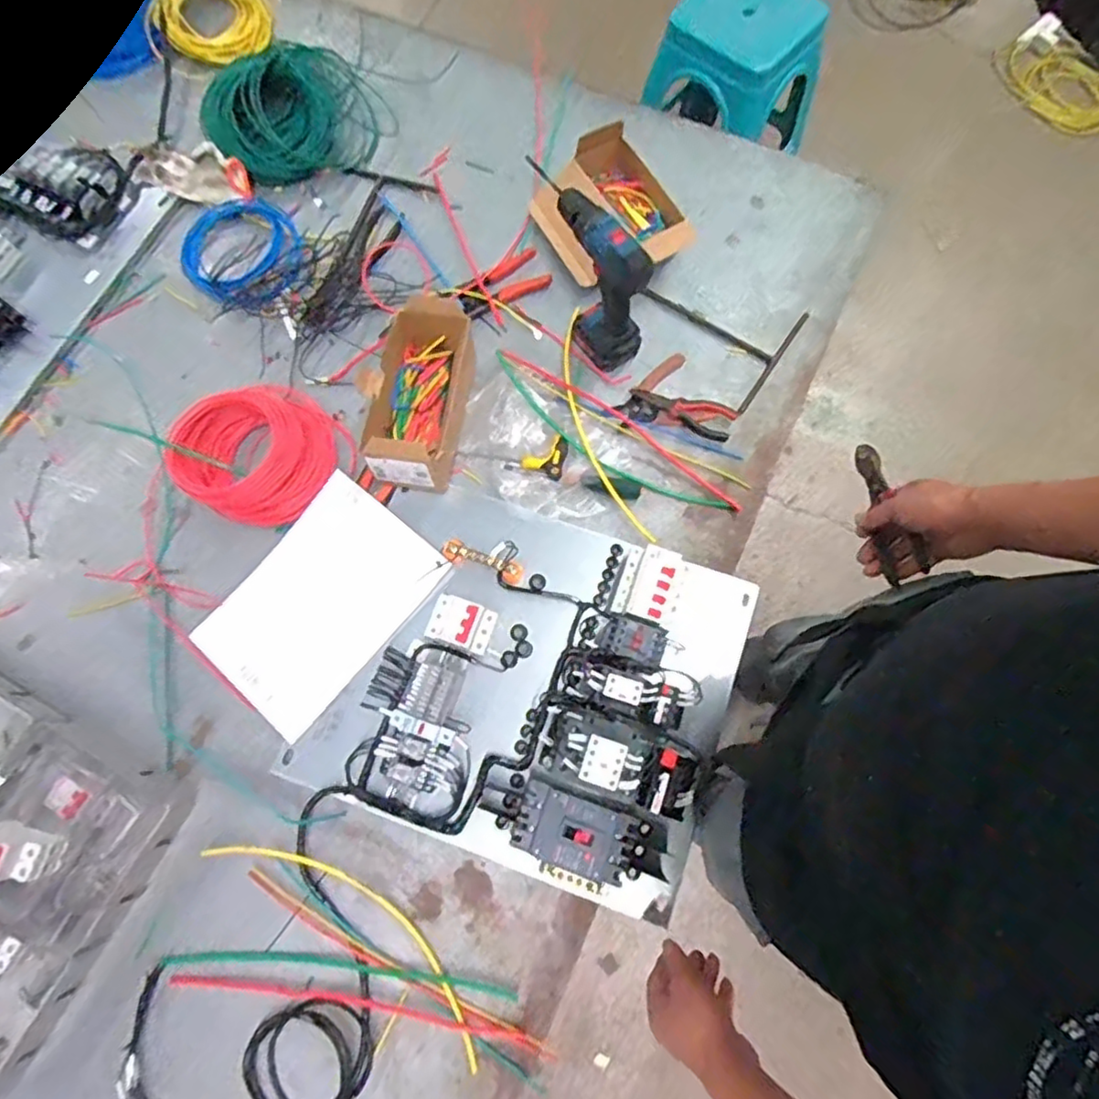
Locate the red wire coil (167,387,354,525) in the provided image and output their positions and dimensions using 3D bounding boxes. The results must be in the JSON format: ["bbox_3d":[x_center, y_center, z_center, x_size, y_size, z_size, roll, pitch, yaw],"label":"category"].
[{"bbox_3d":[-0.389,-0.134,0.861,0.175,0.074,0.200,44,79,10],"label":"red wire coil"}]

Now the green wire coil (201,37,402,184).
[{"bbox_3d":[-0.390,-0.684,0.999,0.259,0.085,0.181,-38,79,-10],"label":"green wire coil"}]

